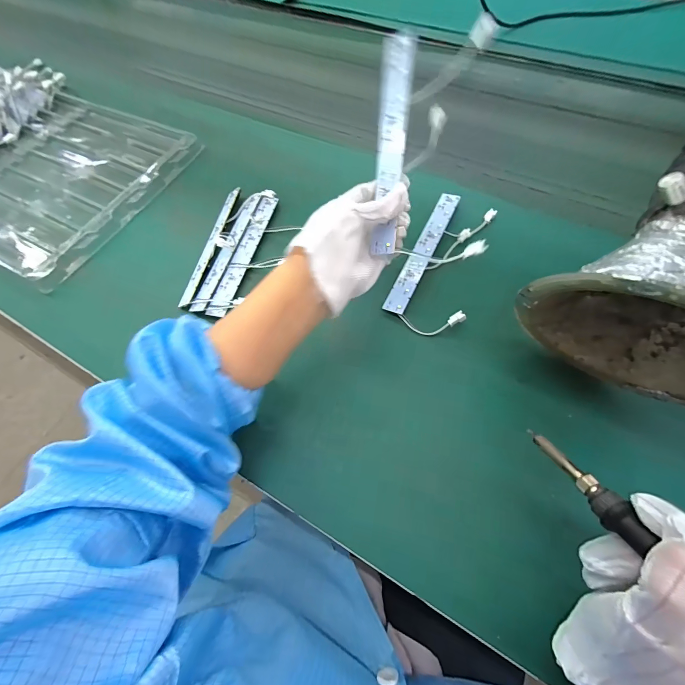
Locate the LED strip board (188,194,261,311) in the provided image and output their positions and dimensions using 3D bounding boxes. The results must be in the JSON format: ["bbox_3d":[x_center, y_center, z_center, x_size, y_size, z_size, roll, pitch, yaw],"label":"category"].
[{"bbox_3d":[-0.148,-0.122,0.424,0.022,0.004,0.189,12,65,9],"label":"LED strip board"}]

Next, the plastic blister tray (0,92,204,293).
[{"bbox_3d":[-0.518,-0.296,0.534,0.494,0.031,0.313,26,69,15],"label":"plastic blister tray"}]

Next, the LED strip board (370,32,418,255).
[{"bbox_3d":[0.045,-0.179,0.301,0.027,0.007,0.192,6,93,19],"label":"LED strip board"}]

